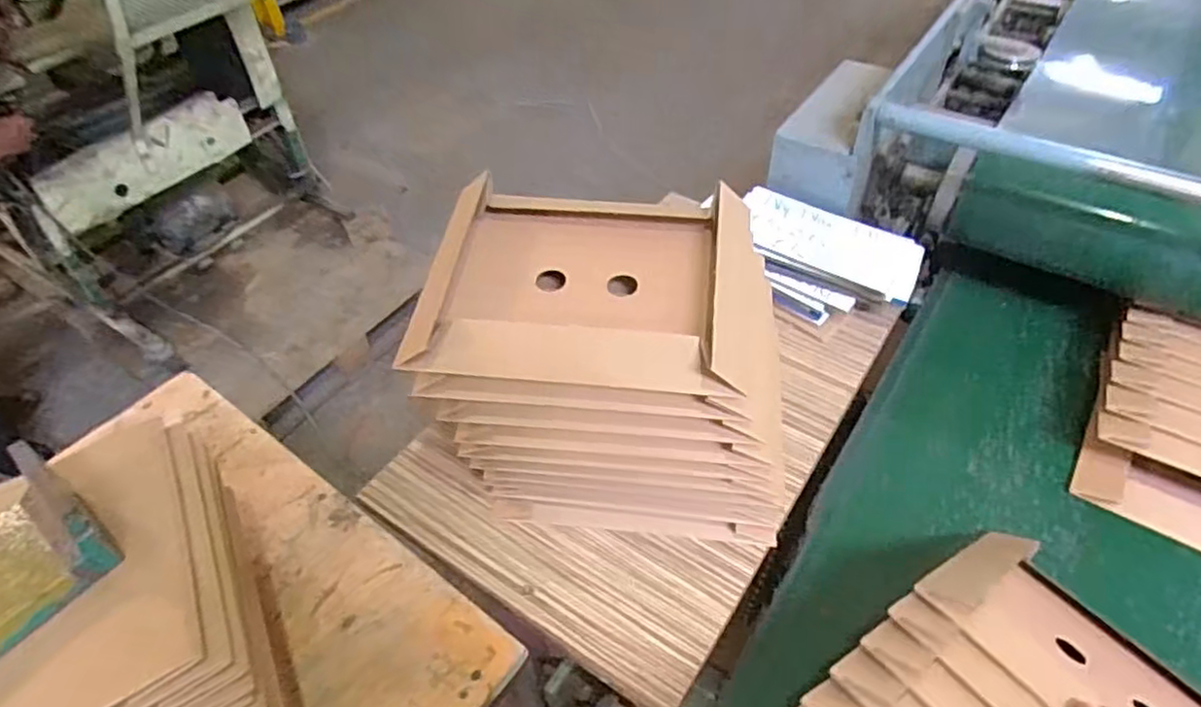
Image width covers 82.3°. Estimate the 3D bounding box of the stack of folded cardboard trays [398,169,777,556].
[{"bbox_3d":[0.020,0.010,0.721,0.341,0.266,0.245,7,48,10],"label":"stack of folded cardboard trays"}]

